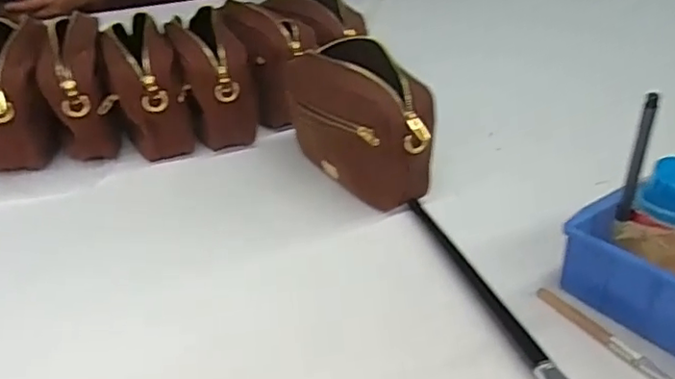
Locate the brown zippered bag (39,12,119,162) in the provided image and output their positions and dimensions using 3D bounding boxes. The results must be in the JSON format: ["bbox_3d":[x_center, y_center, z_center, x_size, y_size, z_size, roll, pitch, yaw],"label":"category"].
[{"bbox_3d":[-0.299,-0.120,0.723,0.064,0.129,0.165,-11,33,-17],"label":"brown zippered bag"}]

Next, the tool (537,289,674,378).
[{"bbox_3d":[0.197,0.107,0.454,0.014,0.008,0.132,-16,35,-25],"label":"tool"}]

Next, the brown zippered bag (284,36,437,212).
[{"bbox_3d":[0.018,-0.073,0.625,0.066,0.130,0.178,-19,36,-28],"label":"brown zippered bag"}]

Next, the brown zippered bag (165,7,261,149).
[{"bbox_3d":[-0.152,-0.134,0.742,0.084,0.124,0.164,-9,33,-15],"label":"brown zippered bag"}]

